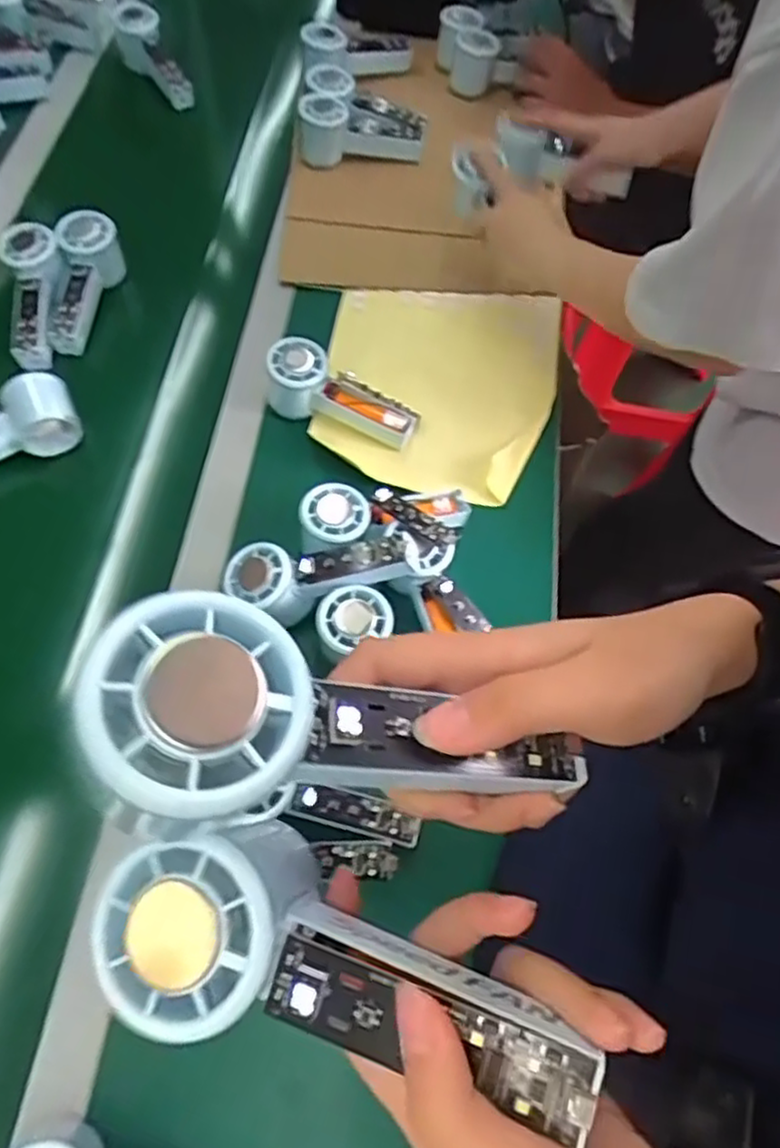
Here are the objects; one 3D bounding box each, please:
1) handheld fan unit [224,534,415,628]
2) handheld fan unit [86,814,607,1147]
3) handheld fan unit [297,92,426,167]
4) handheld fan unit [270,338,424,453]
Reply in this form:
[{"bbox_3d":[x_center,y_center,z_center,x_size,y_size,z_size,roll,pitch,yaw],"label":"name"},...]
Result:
[{"bbox_3d":[-0.056,0.005,0.579,0.151,0.051,0.059,-9,63,7],"label":"handheld fan unit"},{"bbox_3d":[-0.014,0.121,0.220,0.148,0.045,0.063,16,63,10],"label":"handheld fan unit"},{"bbox_3d":[-0.037,-0.534,0.856,0.142,0.051,0.054,-3,63,-5],"label":"handheld fan unit"},{"bbox_3d":[-0.046,-0.173,0.687,0.149,0.057,0.057,24,64,9],"label":"handheld fan unit"}]

